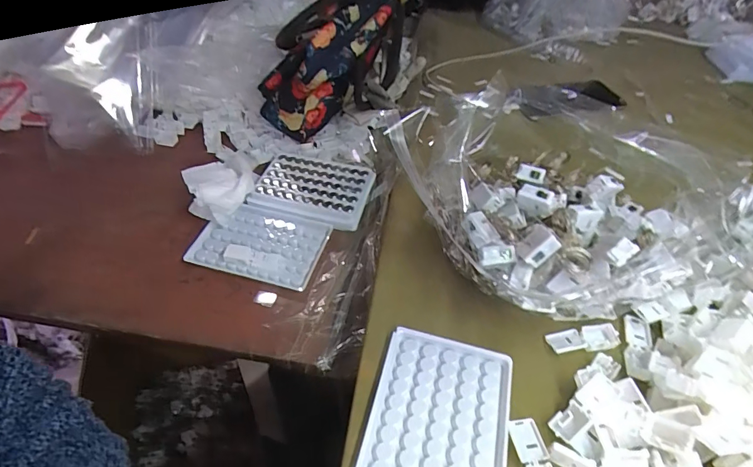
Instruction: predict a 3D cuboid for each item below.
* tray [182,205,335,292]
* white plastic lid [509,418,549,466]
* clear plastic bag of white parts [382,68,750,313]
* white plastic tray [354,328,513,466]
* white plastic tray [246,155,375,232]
[{"bbox_3d":[-0.122,0.010,0.461,0.129,0.017,0.086,14,48,9],"label":"tray"},{"bbox_3d":[0.103,0.140,0.295,0.021,0.004,0.029,-7,46,-9],"label":"white plastic lid"},{"bbox_3d":[0.137,-0.011,0.353,0.233,0.135,0.143,-9,46,-11],"label":"clear plastic bag of white parts"},{"bbox_3d":[0.043,0.131,0.302,0.093,0.008,0.128,12,46,10],"label":"white plastic tray"},{"bbox_3d":[-0.072,-0.053,0.508,0.126,0.018,0.089,11,46,10],"label":"white plastic tray"}]

